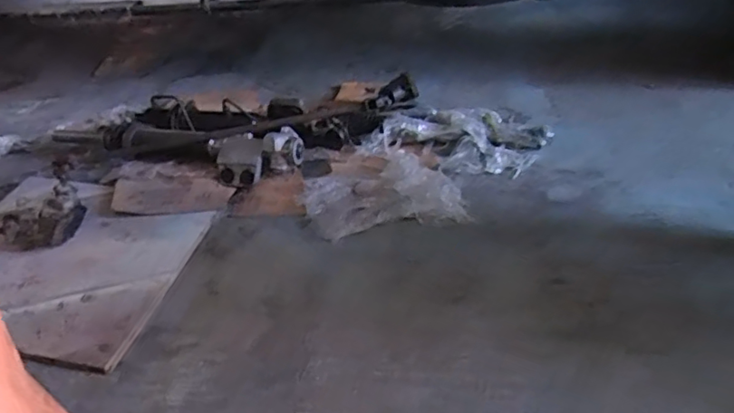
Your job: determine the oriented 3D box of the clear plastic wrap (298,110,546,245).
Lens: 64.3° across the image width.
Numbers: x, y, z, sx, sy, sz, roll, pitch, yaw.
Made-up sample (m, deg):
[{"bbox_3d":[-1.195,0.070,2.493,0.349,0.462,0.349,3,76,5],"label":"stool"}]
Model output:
[{"bbox_3d":[0.156,-0.113,1.480,0.395,0.082,0.669,22,41,32],"label":"clear plastic wrap"}]

